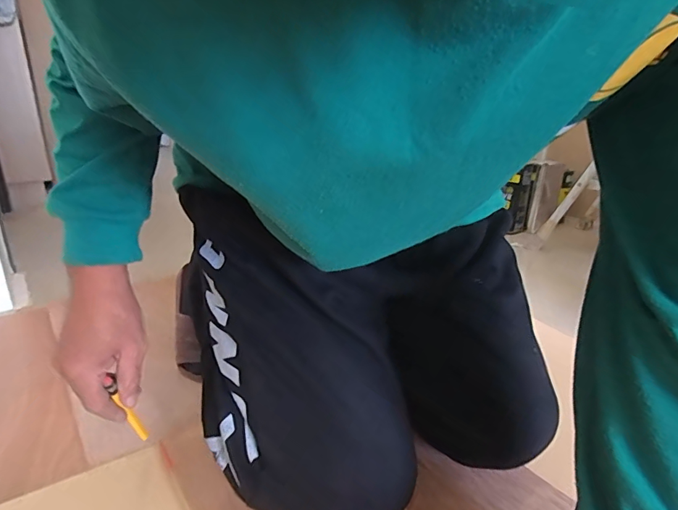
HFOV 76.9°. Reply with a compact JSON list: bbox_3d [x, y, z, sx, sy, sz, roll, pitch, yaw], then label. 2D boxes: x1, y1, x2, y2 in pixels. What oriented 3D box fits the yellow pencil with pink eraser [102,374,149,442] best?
[{"bbox_3d":[-0.217,0.162,0.439,0.014,0.119,0.011,-3,43,-5],"label":"yellow pencil with pink eraser"}]

